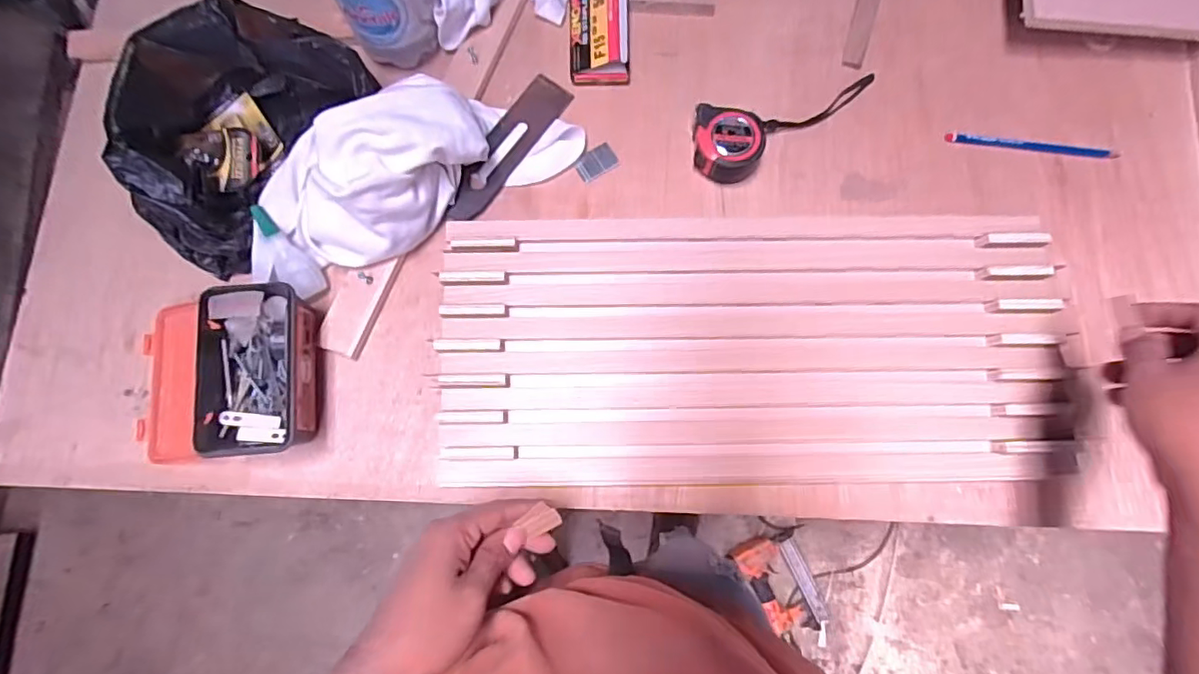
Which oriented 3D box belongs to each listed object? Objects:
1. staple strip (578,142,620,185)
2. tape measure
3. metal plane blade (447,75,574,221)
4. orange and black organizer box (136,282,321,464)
[{"bbox_3d":[-0.003,-0.179,0.575,0.042,0.004,0.028,-32,80,-6],"label":"staple strip"},{"bbox_3d":[0.183,-0.237,0.565,0.214,0.041,0.082,-36,81,-7],"label":"tape measure"},{"bbox_3d":[-0.094,-0.192,0.565,0.045,0.010,0.180,33,80,6],"label":"metal plane blade"},{"bbox_3d":[-0.341,0.033,0.493,0.159,0.054,0.143,-3,79,-1],"label":"orange and black organizer box"}]

